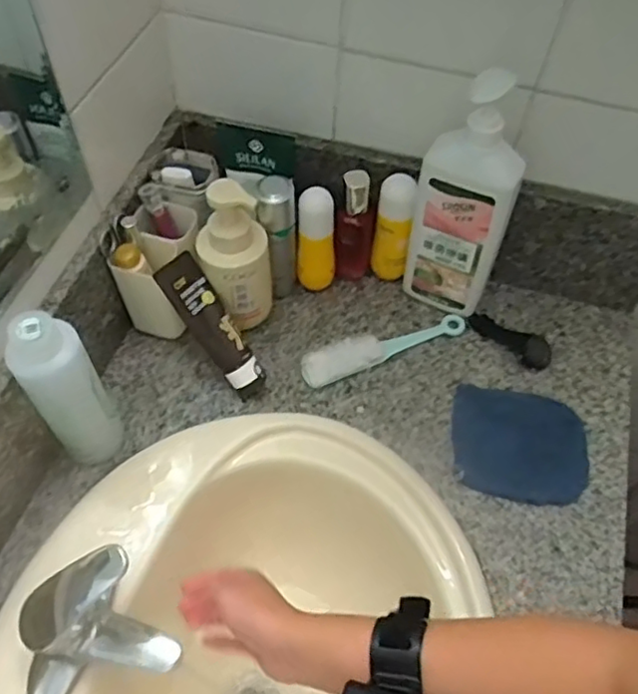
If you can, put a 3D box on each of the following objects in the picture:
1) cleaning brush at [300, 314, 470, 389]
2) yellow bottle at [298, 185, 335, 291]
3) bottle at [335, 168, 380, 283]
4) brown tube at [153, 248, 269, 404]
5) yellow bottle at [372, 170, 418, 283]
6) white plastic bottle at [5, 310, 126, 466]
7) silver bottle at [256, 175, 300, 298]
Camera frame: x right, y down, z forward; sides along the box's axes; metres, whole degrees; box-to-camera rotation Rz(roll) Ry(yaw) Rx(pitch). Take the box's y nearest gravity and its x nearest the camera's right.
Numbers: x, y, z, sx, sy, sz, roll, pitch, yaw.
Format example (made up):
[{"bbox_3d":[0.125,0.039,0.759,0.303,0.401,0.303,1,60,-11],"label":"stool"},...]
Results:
[{"bbox_3d":[0.079,-0.007,0.767,0.206,0.027,0.043,-21,61,-15],"label":"cleaning brush"},{"bbox_3d":[-0.002,-0.124,0.763,0.043,0.136,0.034,2,57,-1],"label":"yellow bottle"},{"bbox_3d":[0.045,-0.139,0.775,0.046,0.160,0.033,15,58,7],"label":"bottle"},{"bbox_3d":[-0.112,-0.020,0.708,0.049,0.032,0.172,-39,109,-24],"label":"brown tube"},{"bbox_3d":[0.087,-0.139,0.777,0.038,0.142,0.043,1,58,-2],"label":"yellow bottle"},{"bbox_3d":[-0.235,0.045,0.613,0.060,0.198,0.051,-29,63,-19],"label":"white plastic bottle"},{"bbox_3d":[-0.048,-0.124,0.756,0.042,0.167,0.035,-28,63,-19],"label":"silver bottle"}]

